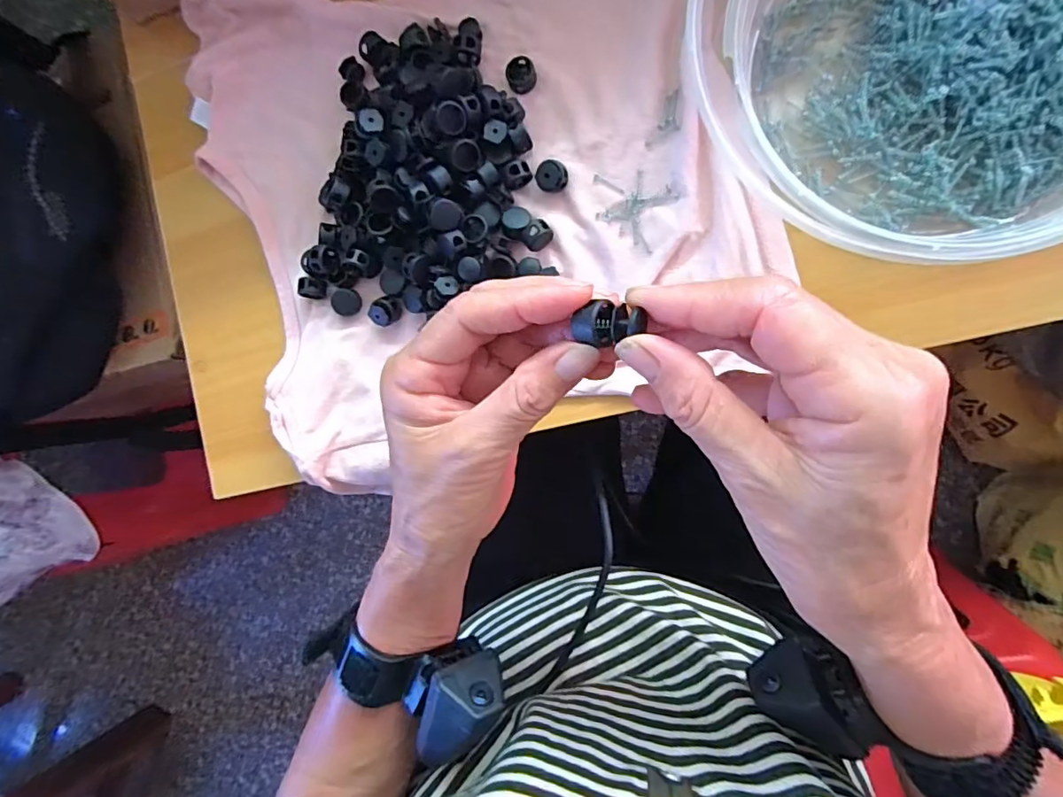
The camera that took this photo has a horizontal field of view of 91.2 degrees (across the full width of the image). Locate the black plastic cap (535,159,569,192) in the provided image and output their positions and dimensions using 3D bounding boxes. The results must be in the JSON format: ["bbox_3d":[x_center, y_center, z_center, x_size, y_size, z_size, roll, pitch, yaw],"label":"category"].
[{"bbox_3d":[0.012,-0.127,0.298,0.018,0.011,0.016,-24,85,9],"label":"black plastic cap"}]

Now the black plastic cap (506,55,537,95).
[{"bbox_3d":[-0.006,-0.189,0.304,0.016,0.010,0.017,0,89,10],"label":"black plastic cap"}]

